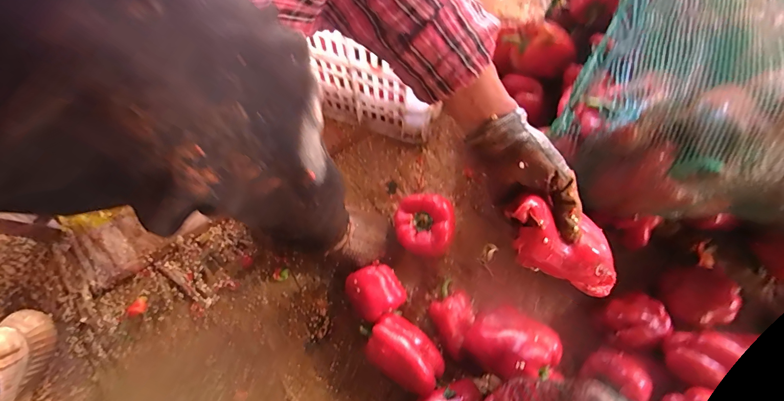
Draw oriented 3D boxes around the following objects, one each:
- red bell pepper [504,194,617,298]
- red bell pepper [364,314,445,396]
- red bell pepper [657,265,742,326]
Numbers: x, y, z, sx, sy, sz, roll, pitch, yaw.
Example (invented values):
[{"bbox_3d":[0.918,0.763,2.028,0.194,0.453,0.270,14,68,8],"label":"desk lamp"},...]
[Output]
[{"bbox_3d":[0.168,0.044,0.366,0.126,0.046,0.069,31,75,-9],"label":"red bell pepper"},{"bbox_3d":[0.018,0.226,0.543,0.110,0.082,0.080,34,77,9],"label":"red bell pepper"},{"bbox_3d":[0.457,0.138,0.542,0.090,0.064,0.083,0,75,0],"label":"red bell pepper"}]

